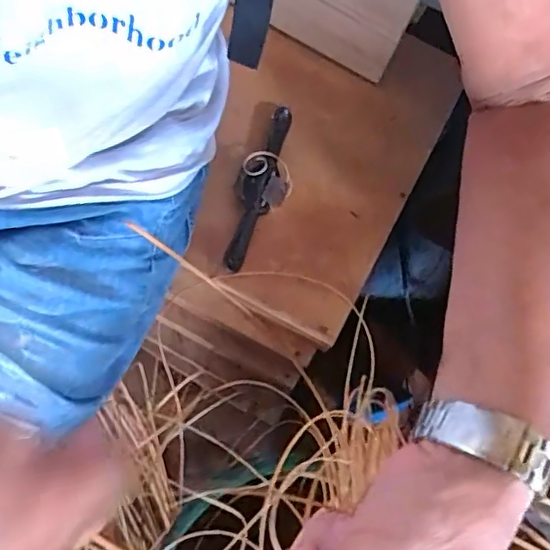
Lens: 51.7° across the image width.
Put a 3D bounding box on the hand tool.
[{"bbox_3d":[-0.014,-0.098,0.631,0.047,0.026,0.197,11,78,-2],"label":"hand tool"}]

